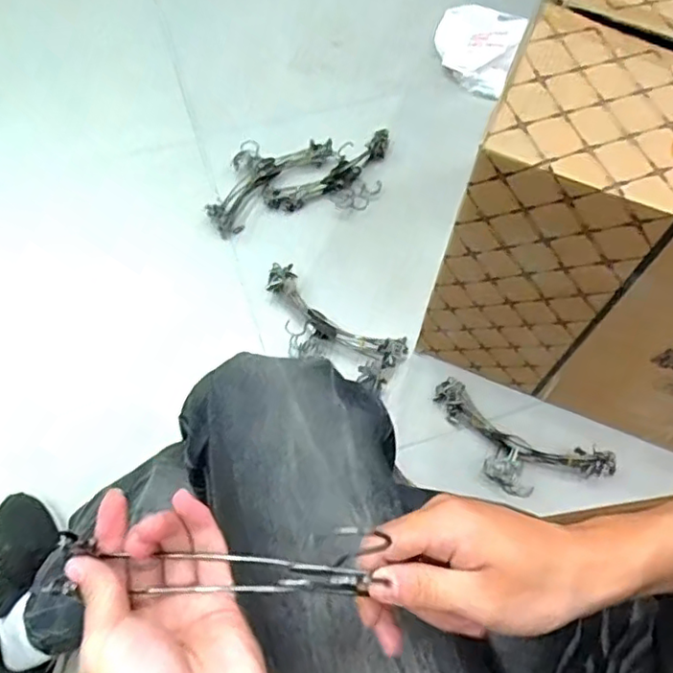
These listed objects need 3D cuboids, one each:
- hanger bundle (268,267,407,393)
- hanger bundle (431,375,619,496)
[{"bbox_3d":[-0.022,-0.012,1.107,0.291,0.050,0.137,31,67,12],"label":"hanger bundle"},{"bbox_3d":[0.297,0.184,1.025,0.313,0.046,0.130,29,67,11],"label":"hanger bundle"}]

